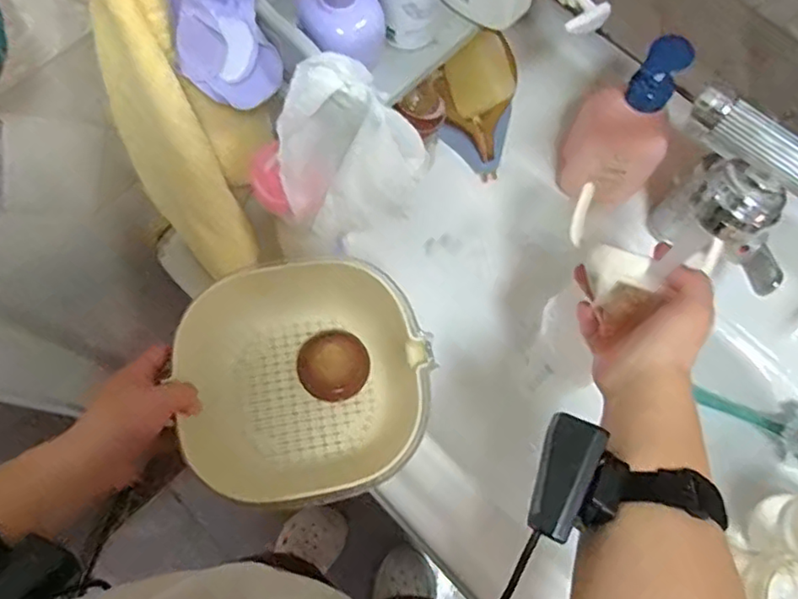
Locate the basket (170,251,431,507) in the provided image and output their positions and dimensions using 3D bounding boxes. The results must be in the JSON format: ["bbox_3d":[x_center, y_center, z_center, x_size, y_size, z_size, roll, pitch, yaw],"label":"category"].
[{"bbox_3d":[-0.074,0.069,0.524,0.196,0.080,0.198,0,73,0],"label":"basket"}]

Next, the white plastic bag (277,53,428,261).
[{"bbox_3d":[-0.041,-0.103,0.443,0.111,0.108,0.079,-42,78,-11],"label":"white plastic bag"}]

